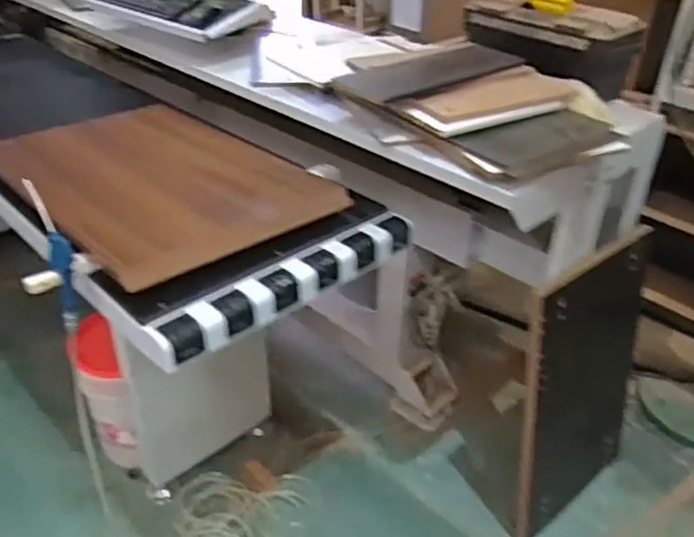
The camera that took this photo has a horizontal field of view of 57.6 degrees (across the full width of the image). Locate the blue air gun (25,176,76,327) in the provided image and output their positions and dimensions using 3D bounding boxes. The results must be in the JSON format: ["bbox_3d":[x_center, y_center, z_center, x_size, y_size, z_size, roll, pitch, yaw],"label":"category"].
[{"bbox_3d":[-0.507,-0.024,1.111,0.048,0.267,0.038,-14,15,-17],"label":"blue air gun"}]

